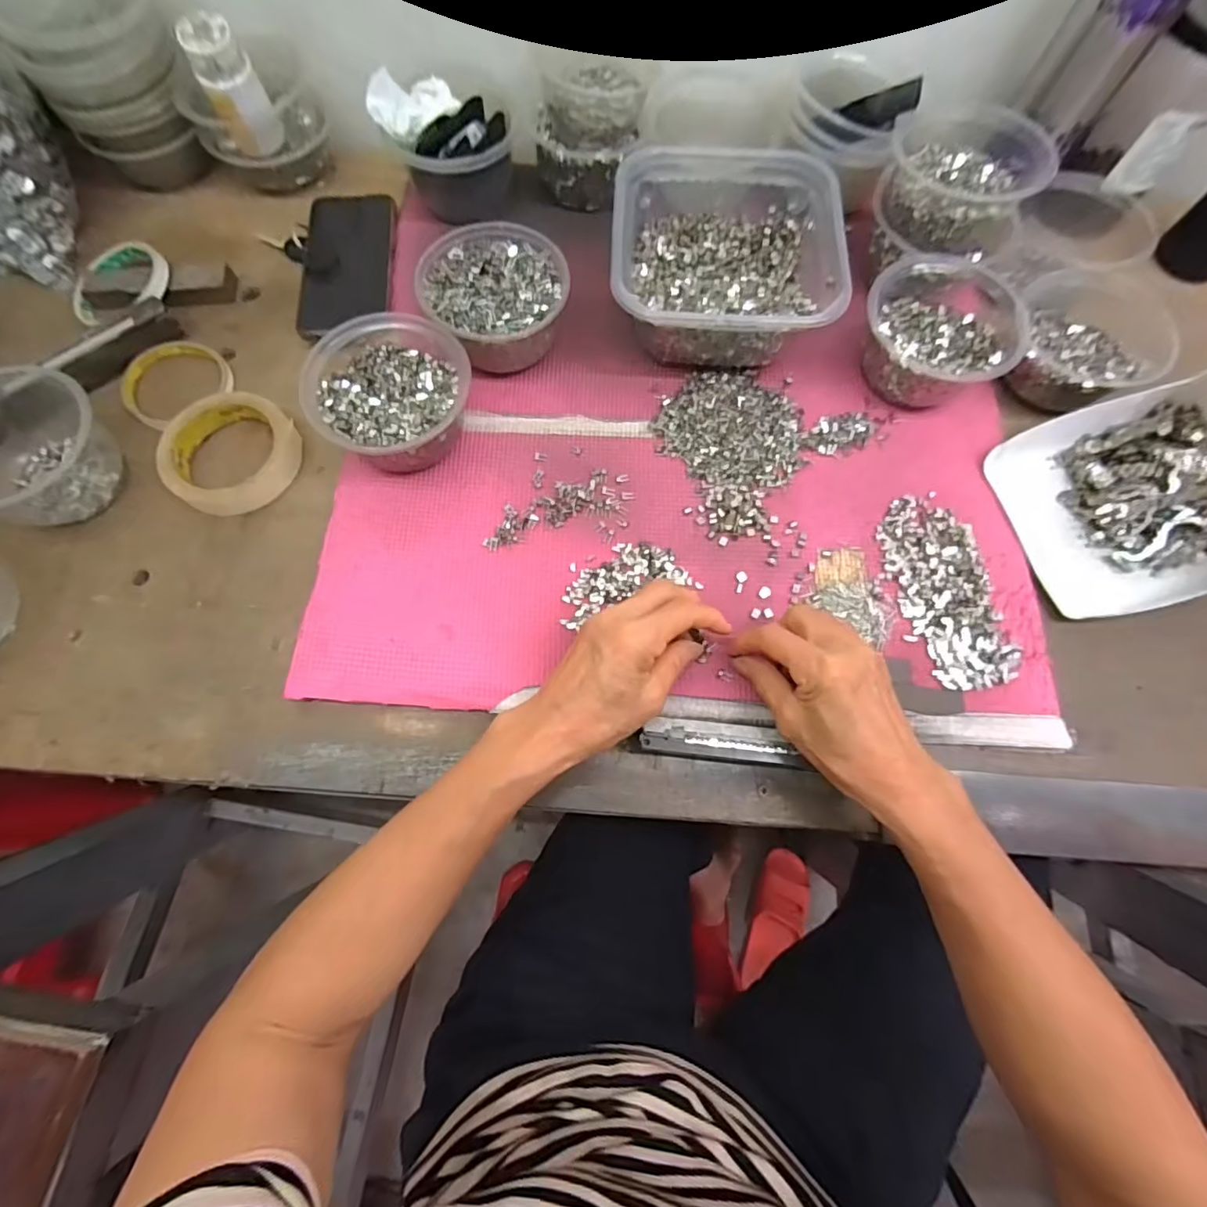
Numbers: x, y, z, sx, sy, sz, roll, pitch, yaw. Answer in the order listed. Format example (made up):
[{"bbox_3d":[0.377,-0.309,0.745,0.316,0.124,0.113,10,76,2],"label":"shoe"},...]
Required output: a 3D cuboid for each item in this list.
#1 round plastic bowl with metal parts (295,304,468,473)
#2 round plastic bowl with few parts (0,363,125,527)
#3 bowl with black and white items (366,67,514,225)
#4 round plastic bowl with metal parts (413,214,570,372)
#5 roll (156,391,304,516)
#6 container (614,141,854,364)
[{"bbox_3d":[-0.158,-0.154,0.421,0.113,0.060,0.109,0,72,0],"label":"round plastic bowl with metal parts"},{"bbox_3d":[-0.430,-0.117,0.411,0.115,0.063,0.110,0,72,0],"label":"round plastic bowl with few parts"},{"bbox_3d":[-0.135,-0.398,0.493,0.104,0.084,0.089,-18,73,-6],"label":"bowl with black and white items"},{"bbox_3d":[-0.086,-0.242,0.452,0.107,0.062,0.112,0,72,0],"label":"round plastic bowl with metal parts"},{"bbox_3d":[-0.292,-0.120,0.436,0.099,0.018,0.094,0,72,0],"label":"roll"},{"bbox_3d":[0.095,-0.275,0.455,0.165,0.078,0.160,4,72,1],"label":"container"}]

